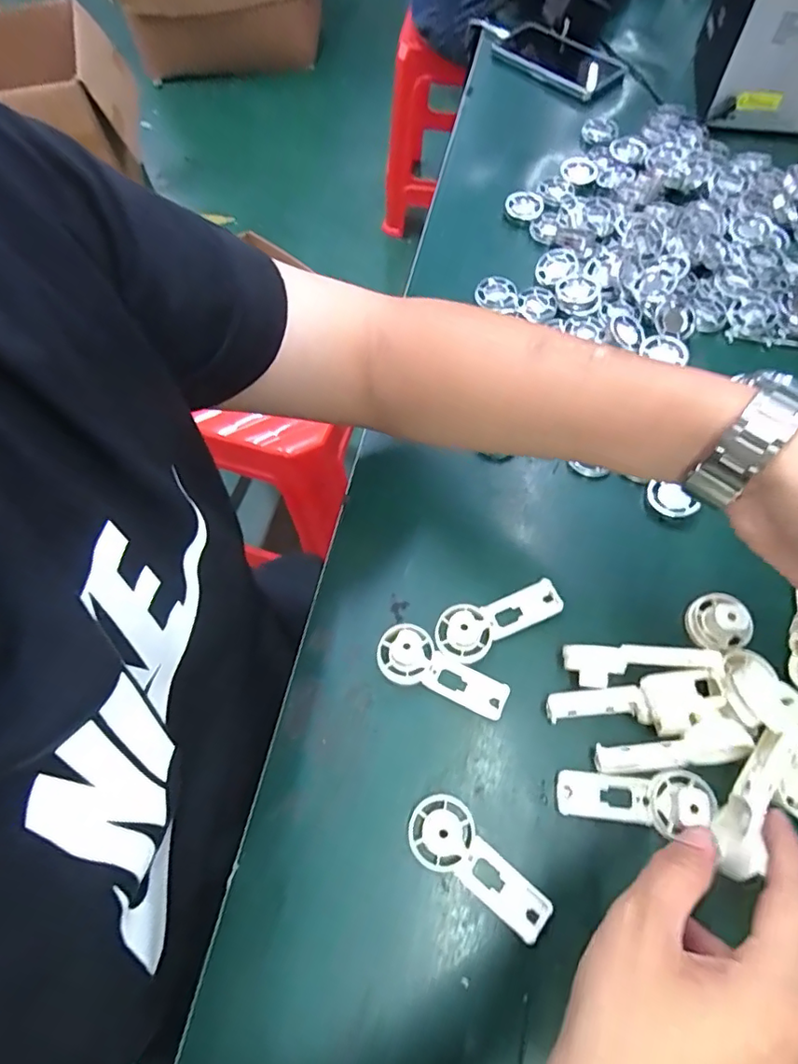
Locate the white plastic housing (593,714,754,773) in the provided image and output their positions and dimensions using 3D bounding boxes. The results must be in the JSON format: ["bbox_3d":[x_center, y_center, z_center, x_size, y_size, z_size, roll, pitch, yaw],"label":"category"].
[{"bbox_3d":[0.168,0.135,0.343,0.088,0.014,0.024,-14,65,8],"label":"white plastic housing"}]

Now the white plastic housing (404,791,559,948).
[{"bbox_3d":[0.048,0.201,0.332,0.093,0.014,0.038,37,70,16],"label":"white plastic housing"}]

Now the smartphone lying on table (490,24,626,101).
[{"bbox_3d":[0.194,-0.609,0.702,0.171,0.014,0.089,42,72,18],"label":"smartphone lying on table"}]

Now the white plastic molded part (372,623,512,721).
[{"bbox_3d":[0.029,0.097,0.378,0.093,0.018,0.037,25,67,12],"label":"white plastic molded part"}]

